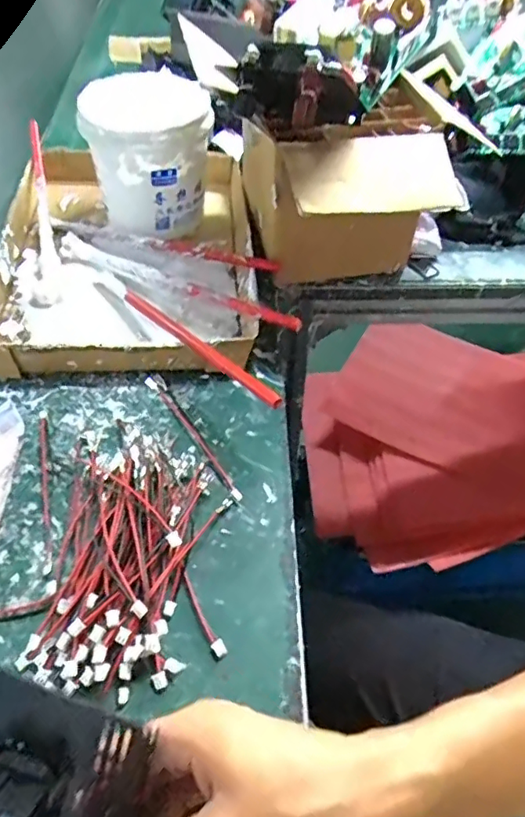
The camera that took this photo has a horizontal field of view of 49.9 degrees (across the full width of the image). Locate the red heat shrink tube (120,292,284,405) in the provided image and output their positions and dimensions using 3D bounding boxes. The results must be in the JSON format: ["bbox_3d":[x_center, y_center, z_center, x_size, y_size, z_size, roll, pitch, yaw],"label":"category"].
[{"bbox_3d":[-0.055,-0.053,0.448,0.010,0.011,0.209,-32,47,-24],"label":"red heat shrink tube"}]

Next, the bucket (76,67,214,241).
[{"bbox_3d":[-0.115,-0.255,0.567,0.115,0.131,0.126,-13,53,-12],"label":"bucket"}]

